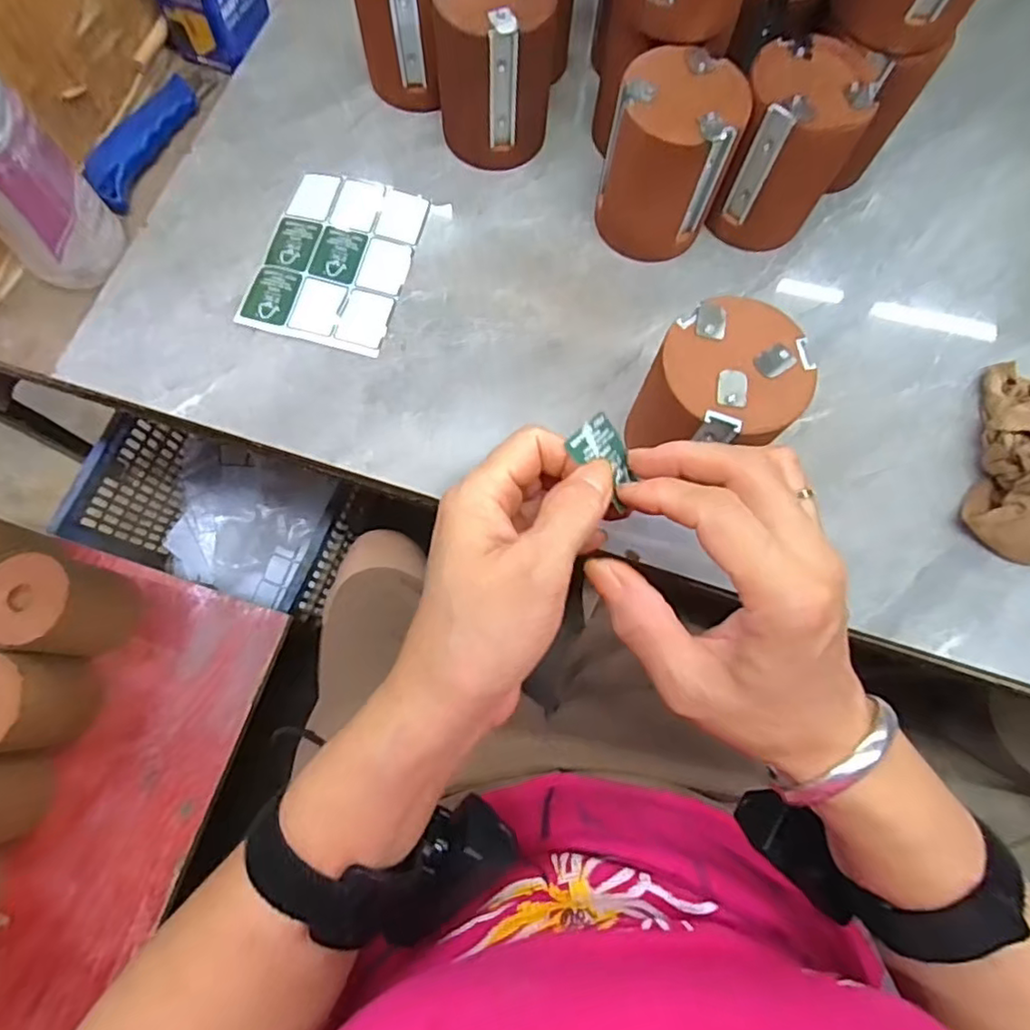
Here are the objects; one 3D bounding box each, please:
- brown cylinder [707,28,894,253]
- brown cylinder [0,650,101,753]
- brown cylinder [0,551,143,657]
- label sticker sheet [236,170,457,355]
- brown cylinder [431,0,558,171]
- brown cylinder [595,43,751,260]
[{"bbox_3d":[0.181,-0.244,0.411,0.073,0.103,0.070,23,74,6],"label":"brown cylinder"},{"bbox_3d":[-0.440,0.166,0.537,0.086,0.104,0.079,-5,75,-3],"label":"brown cylinder"},{"bbox_3d":[-0.421,0.085,0.563,0.079,0.105,0.081,2,75,-1],"label":"brown cylinder"},{"bbox_3d":[-0.126,-0.185,0.437,0.105,0.004,0.139,17,74,2],"label":"label sticker sheet"},{"bbox_3d":[-0.013,-0.313,0.427,0.079,0.105,0.076,2,73,-1],"label":"brown cylinder"},{"bbox_3d":[0.102,-0.233,0.407,0.076,0.104,0.071,0,73,-1],"label":"brown cylinder"}]

